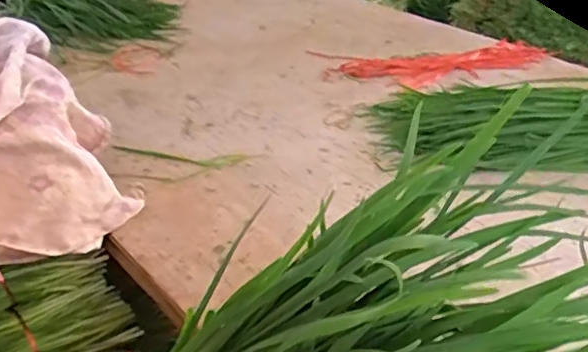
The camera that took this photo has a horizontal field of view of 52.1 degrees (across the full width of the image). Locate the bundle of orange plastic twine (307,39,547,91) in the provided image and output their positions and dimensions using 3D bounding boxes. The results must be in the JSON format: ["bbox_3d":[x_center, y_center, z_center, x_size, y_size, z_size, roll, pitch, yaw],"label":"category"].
[{"bbox_3d":[0.266,-0.215,1.144,0.428,0.032,0.155,-1,32,-2],"label":"bundle of orange plastic twine"}]

